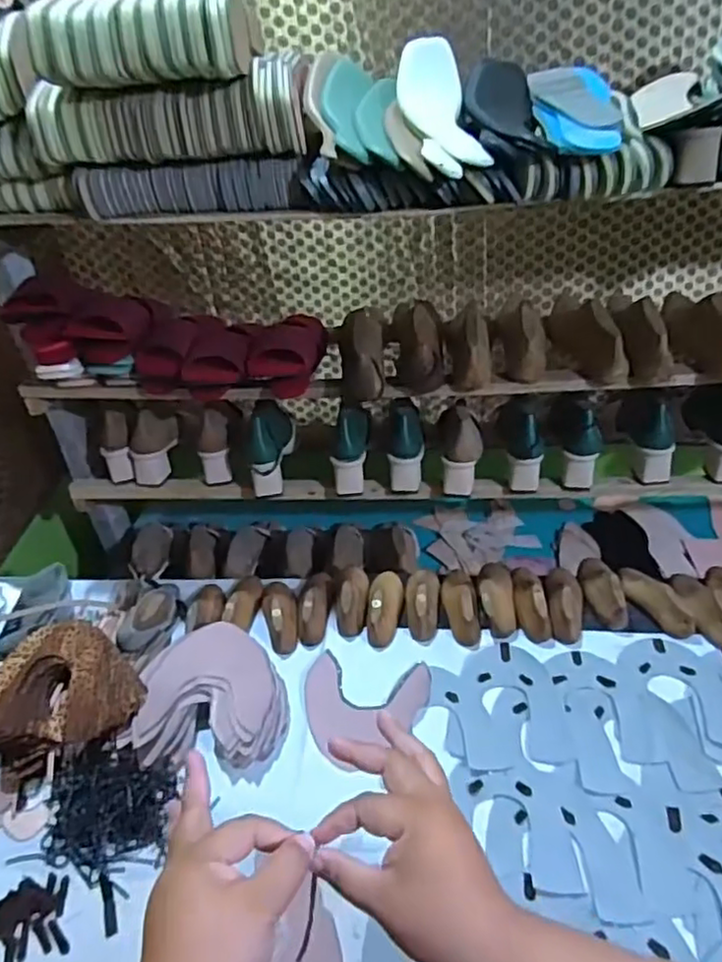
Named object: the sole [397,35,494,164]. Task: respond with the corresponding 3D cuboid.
[{"bbox_3d":[0.097,-0.452,0.790,0.082,0.034,0.223,-10,66,-6],"label":"sole"}]

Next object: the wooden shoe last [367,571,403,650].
[{"bbox_3d":[0.035,0.181,0.983,0.054,0.053,0.138,-2,36,5],"label":"wooden shoe last"}]

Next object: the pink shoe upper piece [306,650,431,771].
[{"bbox_3d":[-0.002,0.300,0.865,0.165,0.009,0.159,-4,36,3],"label":"pink shoe upper piece"}]

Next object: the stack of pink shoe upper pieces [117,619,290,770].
[{"bbox_3d":[-0.196,0.282,0.865,0.195,0.058,0.192,-4,36,3],"label":"stack of pink shoe upper pieces"}]

